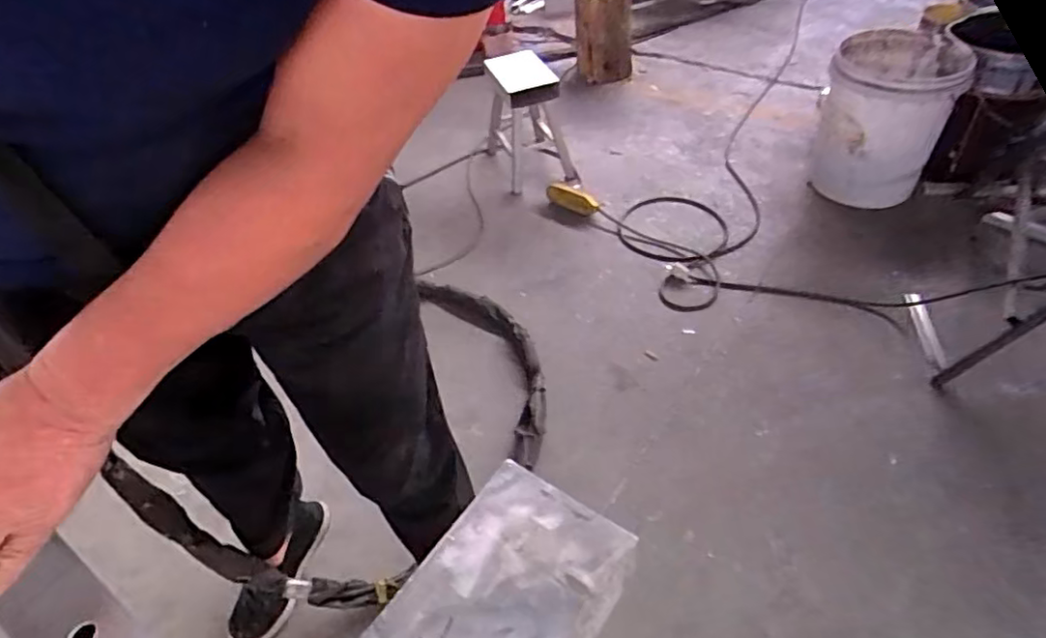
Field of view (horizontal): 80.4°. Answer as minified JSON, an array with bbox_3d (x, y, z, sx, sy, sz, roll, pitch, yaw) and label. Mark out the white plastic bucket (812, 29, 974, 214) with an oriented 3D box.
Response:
[{"bbox_3d":[0.886,-0.474,1.542,0.275,0.345,0.326,17,48,25],"label":"white plastic bucket"}]

